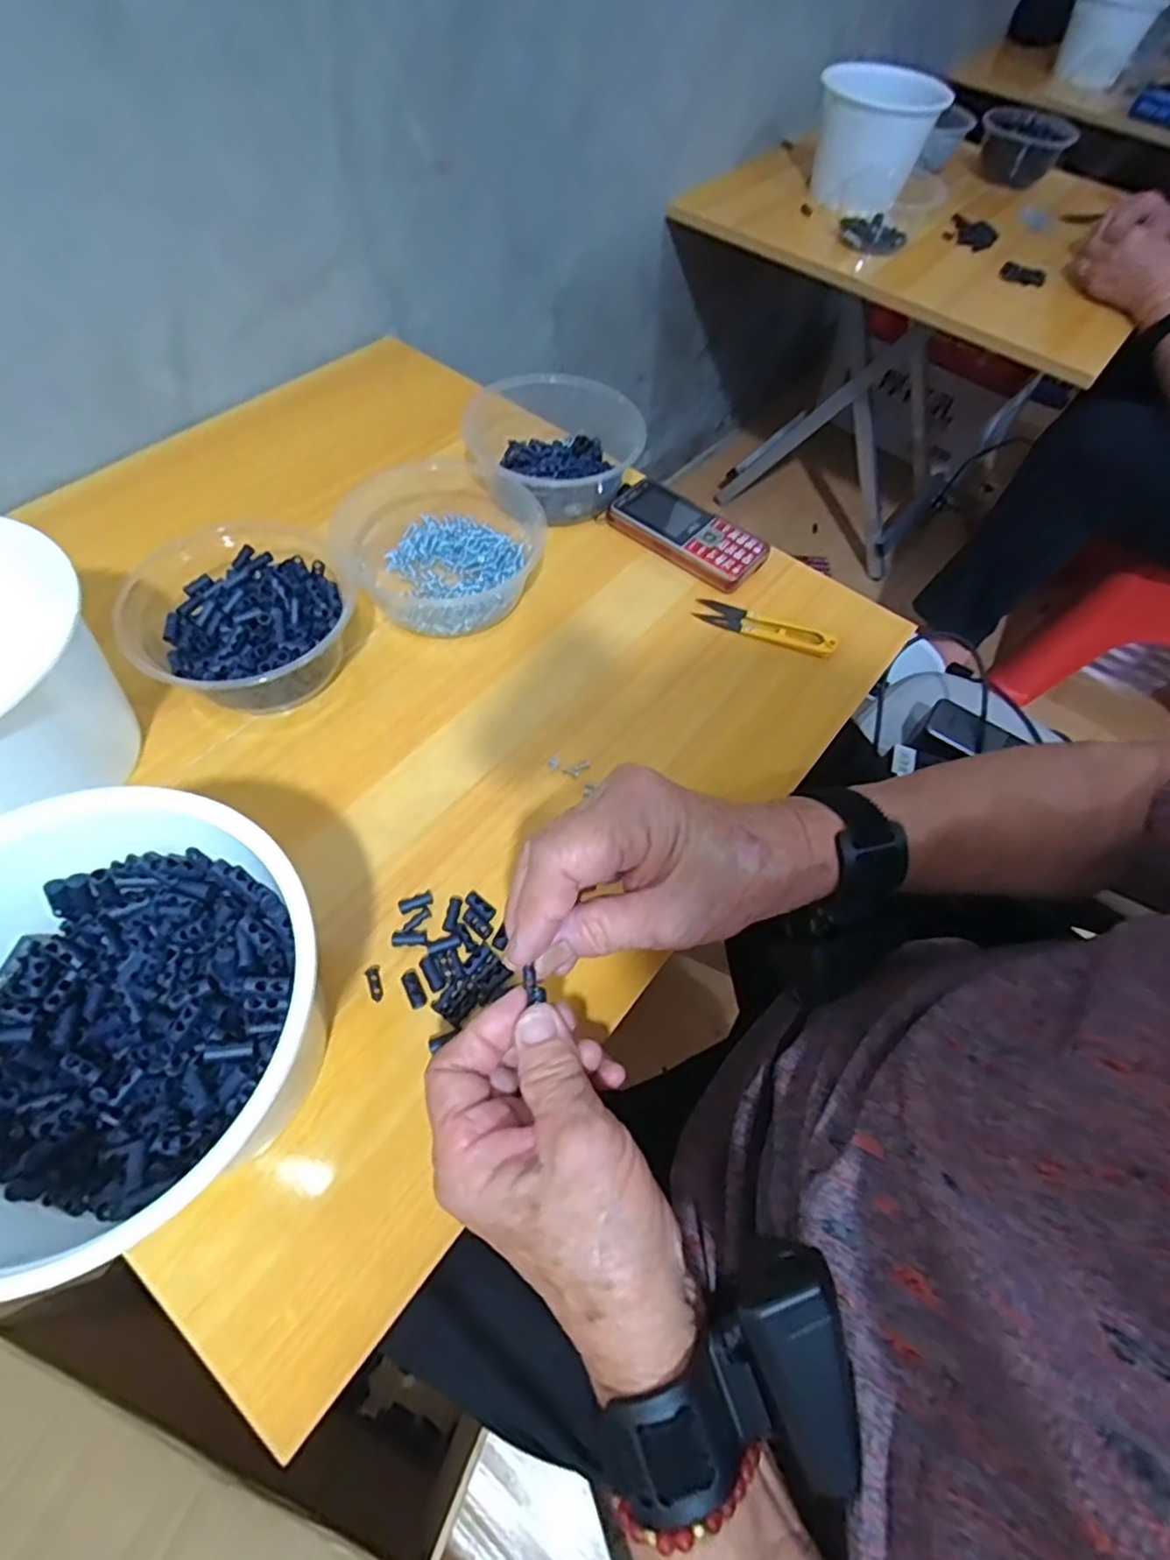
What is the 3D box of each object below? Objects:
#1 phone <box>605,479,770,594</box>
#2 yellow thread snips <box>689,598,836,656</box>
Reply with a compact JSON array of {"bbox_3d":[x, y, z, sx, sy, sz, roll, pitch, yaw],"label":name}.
[{"bbox_3d":[0.084,-0.200,0.536,0.127,0.022,0.060,39,64,18],"label":"phone"},{"bbox_3d":[0.137,-0.118,0.499,0.105,0.009,0.022,24,61,11],"label":"yellow thread snips"}]

